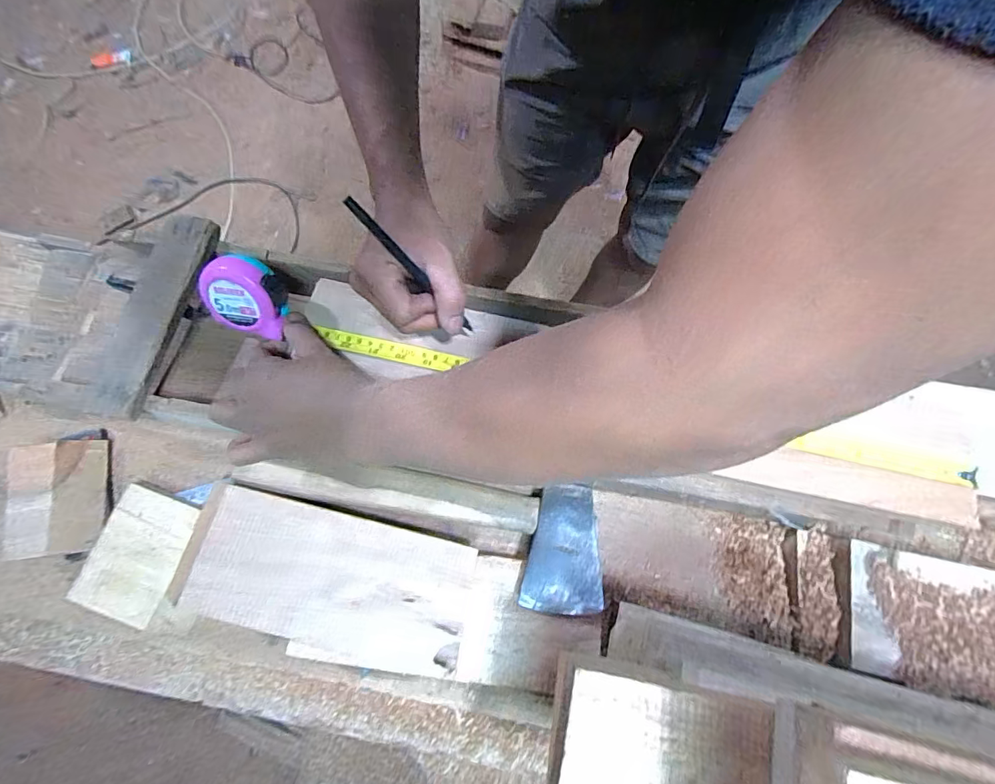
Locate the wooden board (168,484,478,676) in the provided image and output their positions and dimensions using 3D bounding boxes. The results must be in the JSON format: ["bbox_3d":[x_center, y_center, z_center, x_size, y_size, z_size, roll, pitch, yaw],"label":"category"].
[{"bbox_3d":[-0.148,0.157,0.385,0.242,0.014,0.106,14,74,1],"label":"wooden board"}]

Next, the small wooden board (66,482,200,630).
[{"bbox_3d":[-0.326,0.144,0.405,0.075,0.011,0.103,22,73,0],"label":"small wooden board"}]

